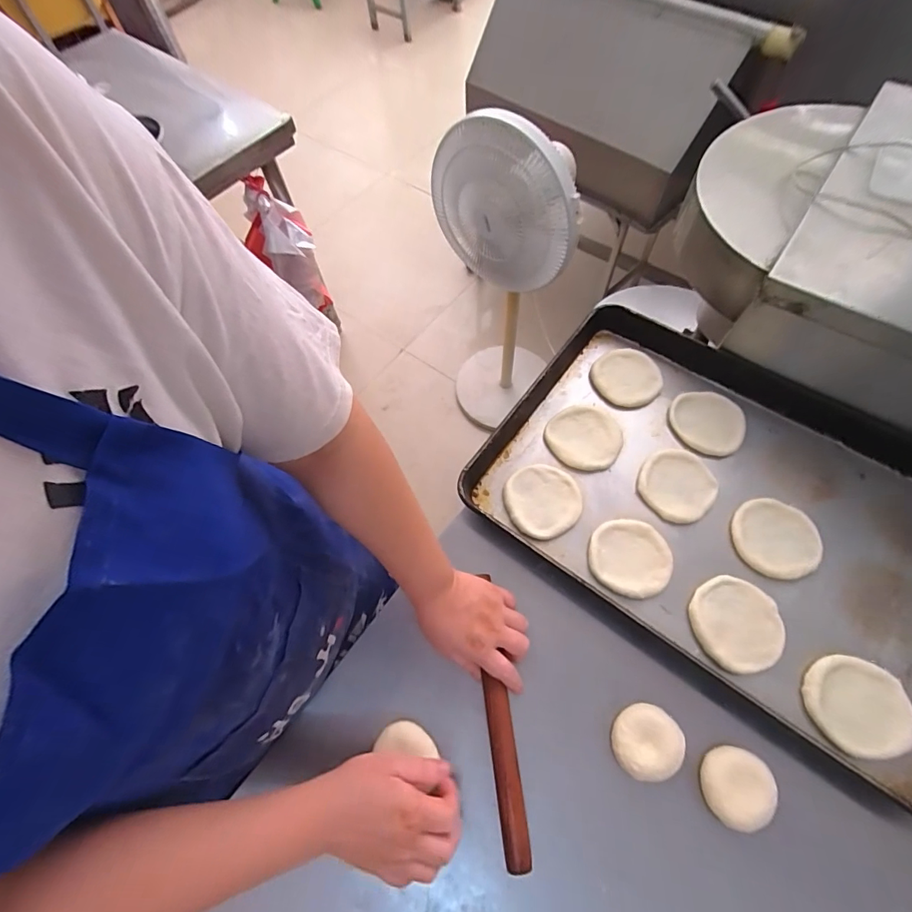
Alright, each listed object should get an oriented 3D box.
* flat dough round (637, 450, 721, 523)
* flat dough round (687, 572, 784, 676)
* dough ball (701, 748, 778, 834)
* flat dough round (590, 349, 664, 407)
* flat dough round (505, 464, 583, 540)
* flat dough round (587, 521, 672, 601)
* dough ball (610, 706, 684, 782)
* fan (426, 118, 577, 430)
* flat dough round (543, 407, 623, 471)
[{"bbox_3d":[0.301,0.039,0.600,0.096,0.018,0.092,-1,64,2],"label":"flat dough round"},{"bbox_3d":[0.331,0.198,0.520,0.100,0.017,0.101,-1,64,2],"label":"flat dough round"},{"bbox_3d":[0.284,0.337,0.451,0.064,0.037,0.067,-1,64,2],"label":"dough ball"},{"bbox_3d":[0.263,-0.123,0.675,0.097,0.011,0.101,-1,64,2],"label":"flat dough round"},{"bbox_3d":[0.117,0.058,0.594,0.101,0.006,0.100,-1,64,2],"label":"flat dough round"},{"bbox_3d":[0.219,0.127,0.551,0.097,0.012,0.091,-1,64,2],"label":"flat dough round"},{"bbox_3d":[0.202,0.306,0.473,0.071,0.036,0.066,-1,64,2],"label":"dough ball"},{"bbox_3d":[0.107,-0.437,1.192,0.274,0.875,0.397,1,64,3],"label":"fan"},{"bbox_3d":[0.186,-0.025,0.636,0.104,0.014,0.096,-1,64,2],"label":"flat dough round"}]

